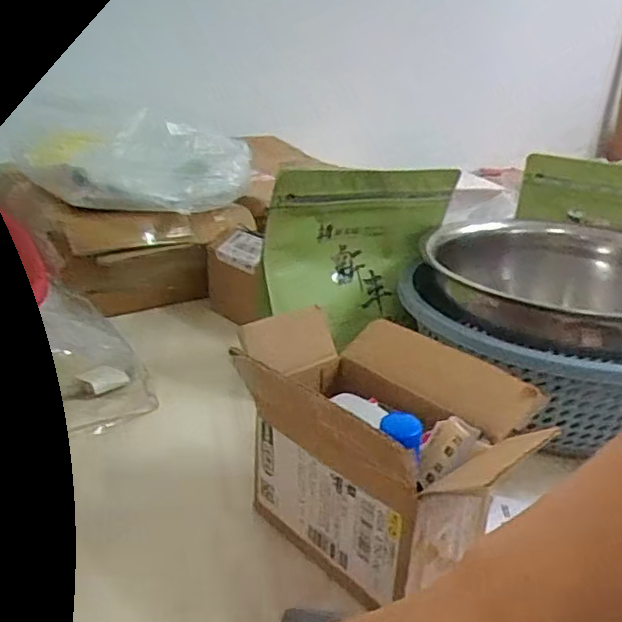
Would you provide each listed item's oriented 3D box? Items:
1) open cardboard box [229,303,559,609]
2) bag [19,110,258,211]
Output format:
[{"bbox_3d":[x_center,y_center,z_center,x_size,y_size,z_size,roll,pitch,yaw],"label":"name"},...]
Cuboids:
[{"bbox_3d":[0.038,0.093,0.422,0.140,0.145,0.170,-20,32,-41],"label":"open cardboard box"},{"bbox_3d":[-0.203,-0.180,0.730,0.258,0.102,0.089,-5,25,-17],"label":"bag"}]

